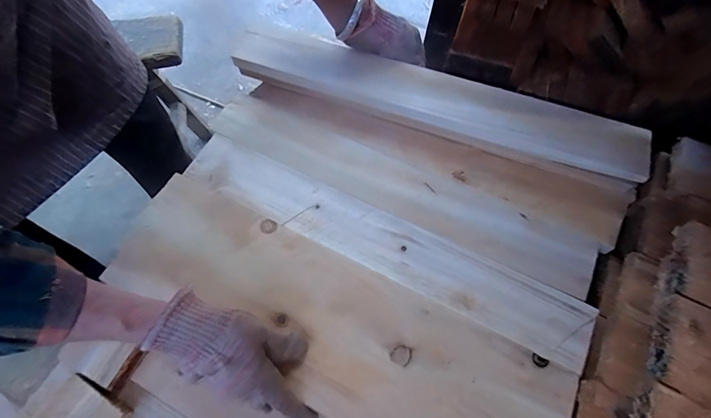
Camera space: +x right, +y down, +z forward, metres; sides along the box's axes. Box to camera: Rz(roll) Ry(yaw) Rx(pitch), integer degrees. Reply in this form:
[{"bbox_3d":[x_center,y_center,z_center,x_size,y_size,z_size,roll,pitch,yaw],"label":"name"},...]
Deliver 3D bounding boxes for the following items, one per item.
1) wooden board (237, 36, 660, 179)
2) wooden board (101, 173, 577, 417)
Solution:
[{"bbox_3d":[0.086,-0.144,0.463,0.512,0.028,0.075,19,70,12],"label":"wooden board"},{"bbox_3d":[-0.032,0.116,0.374,0.487,0.014,0.147,28,72,13],"label":"wooden board"}]

